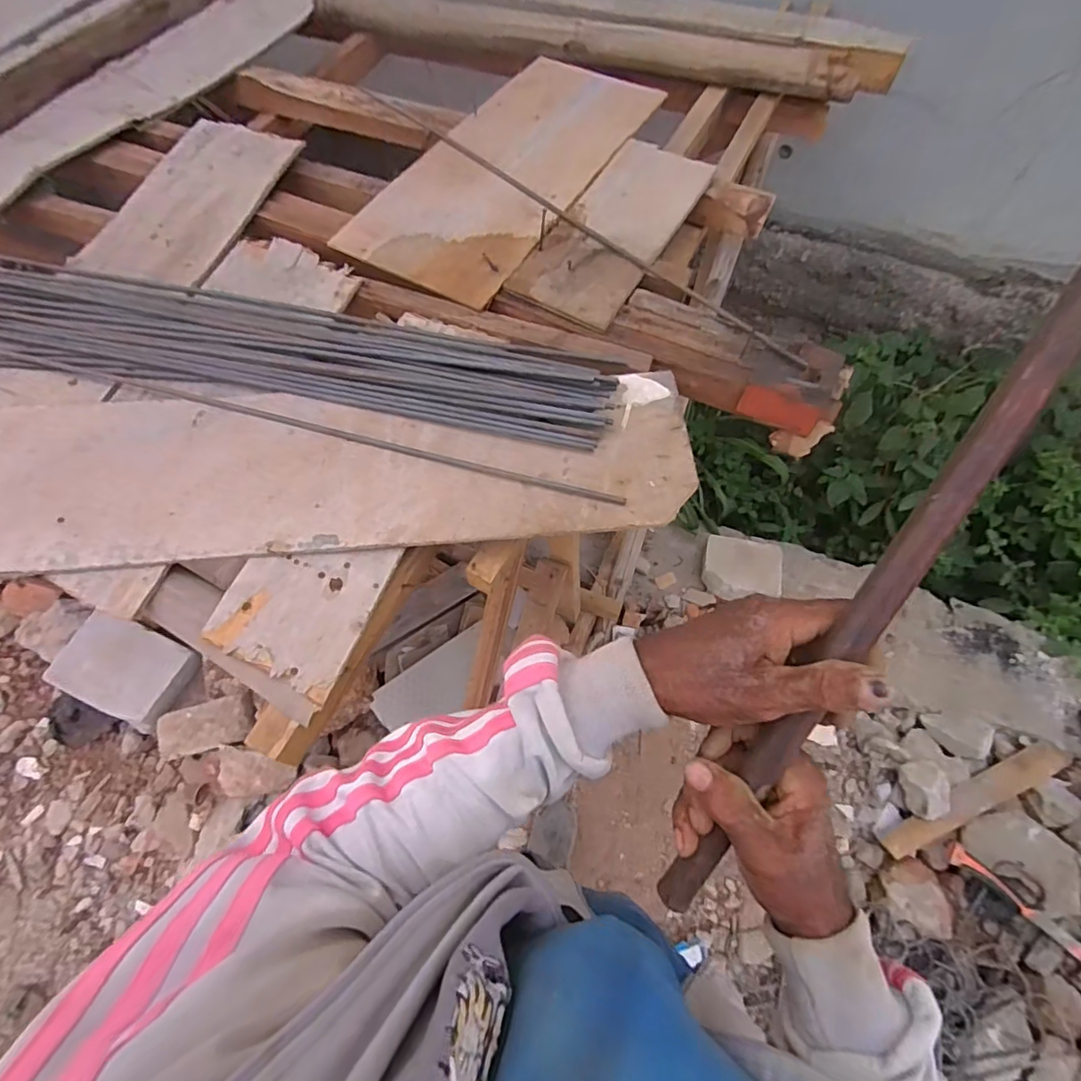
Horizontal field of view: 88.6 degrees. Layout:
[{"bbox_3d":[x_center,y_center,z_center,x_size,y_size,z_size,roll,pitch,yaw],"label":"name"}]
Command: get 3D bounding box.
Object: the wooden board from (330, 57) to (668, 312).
[{"bbox_3d":[-0.034,-0.584,0.845,0.257,0.015,0.589,26,69,13],"label":"wooden board"}]

